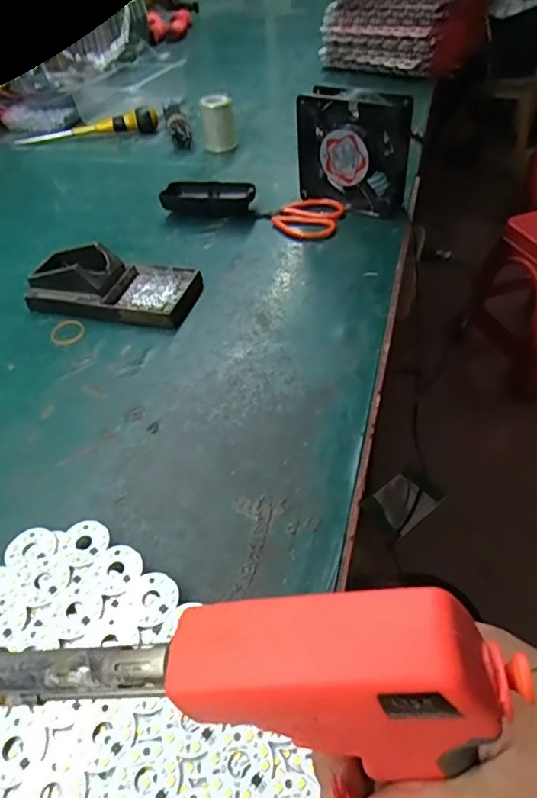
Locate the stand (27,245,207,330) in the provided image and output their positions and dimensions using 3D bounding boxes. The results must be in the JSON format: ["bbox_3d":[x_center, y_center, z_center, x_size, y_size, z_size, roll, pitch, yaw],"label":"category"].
[{"bbox_3d":[-0.151,-0.120,0.537,0.161,0.039,0.085,10,48,15],"label":"stand"}]

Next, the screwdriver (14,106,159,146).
[{"bbox_3d":[-0.295,-0.440,0.871,0.232,0.043,0.035,-2,46,4],"label":"screwdriver"}]

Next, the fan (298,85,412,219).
[{"bbox_3d":[0.097,-0.275,0.609,0.128,0.118,0.048,25,53,27],"label":"fan"}]

